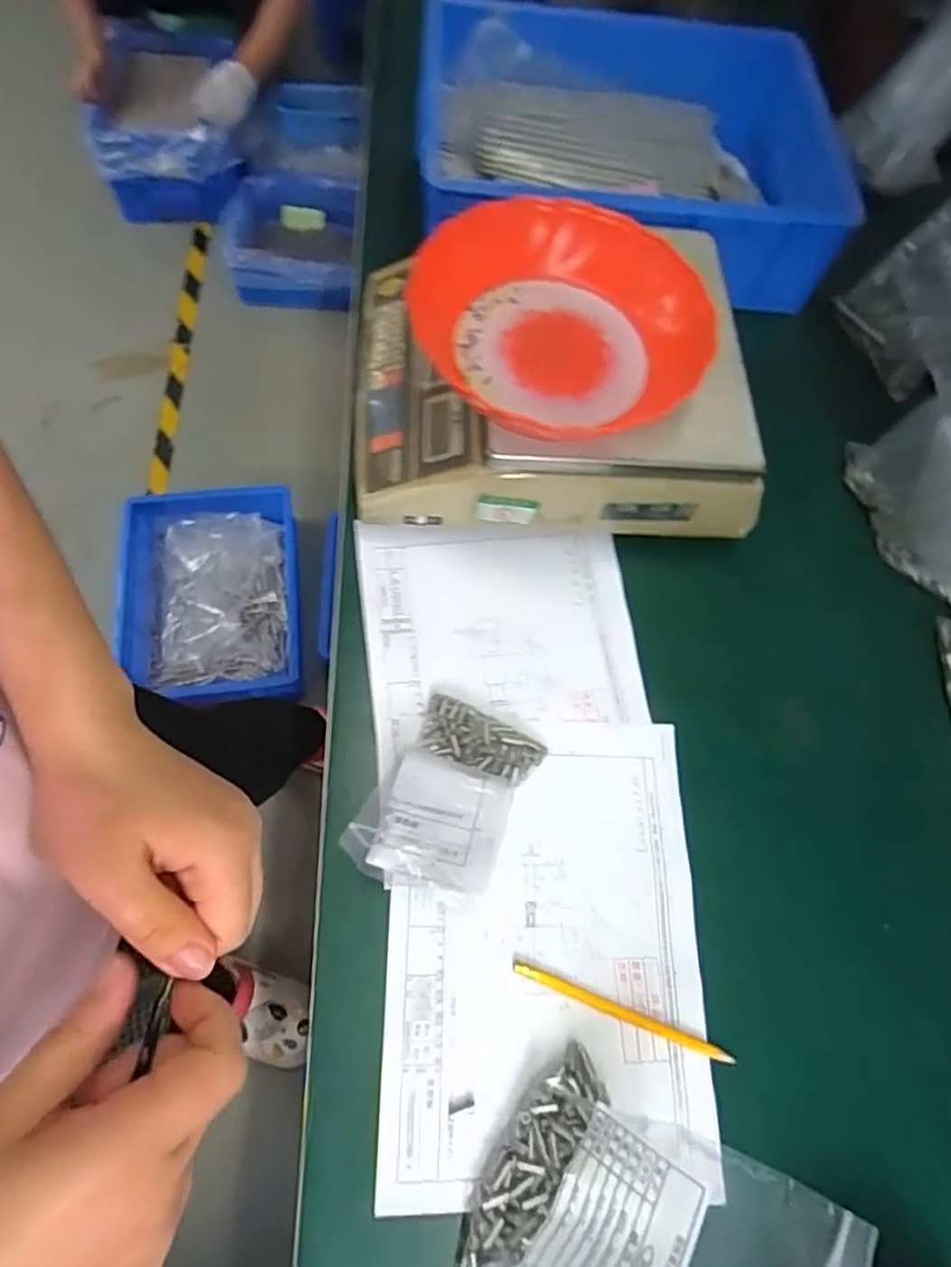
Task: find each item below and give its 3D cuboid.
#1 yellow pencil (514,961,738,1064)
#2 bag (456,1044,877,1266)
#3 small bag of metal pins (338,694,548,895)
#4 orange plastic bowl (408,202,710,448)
[{"bbox_3d":[0.096,0.248,0.447,0.148,0.011,0.010,22,68,4],"label":"yellow pencil"},{"bbox_3d":[0.084,0.320,0.345,0.187,0.035,0.139,6,50,49],"label":"bag"},{"bbox_3d":[-0.017,0.112,0.470,0.097,0.055,0.137,24,67,5],"label":"small bag of metal pins"},{"bbox_3d":[0.066,-0.227,0.500,0.186,0.051,0.210,-27,73,-14],"label":"orange plastic bowl"}]

